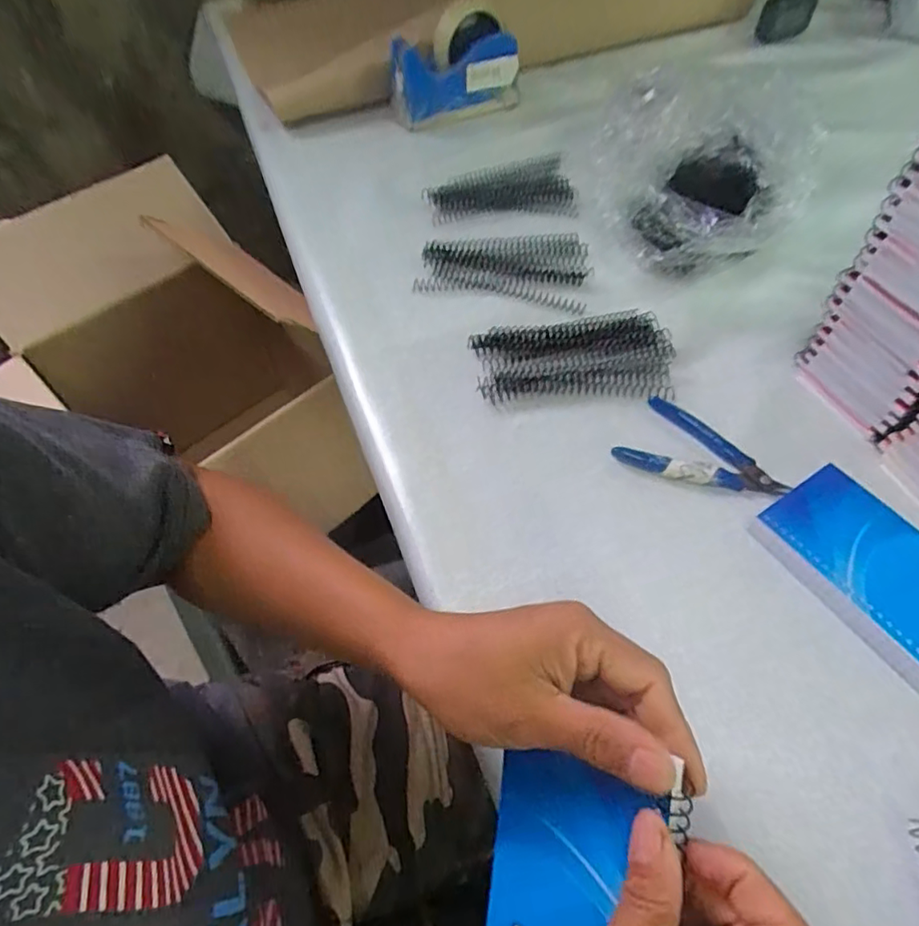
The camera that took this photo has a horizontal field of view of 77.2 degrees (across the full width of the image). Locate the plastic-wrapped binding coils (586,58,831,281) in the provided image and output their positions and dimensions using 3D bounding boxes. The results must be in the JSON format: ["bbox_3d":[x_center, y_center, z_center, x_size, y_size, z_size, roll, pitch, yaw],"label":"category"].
[{"bbox_3d":[0.243,-0.287,0.557,0.177,0.129,0.244,24,58,16],"label":"plastic-wrapped binding coils"}]

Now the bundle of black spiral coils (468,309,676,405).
[{"bbox_3d":[0.097,-0.092,0.493,0.166,0.015,0.087,-5,55,-1],"label":"bundle of black spiral coils"}]

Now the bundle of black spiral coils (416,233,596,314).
[{"bbox_3d":[0.045,-0.194,0.565,0.161,0.019,0.102,7,56,6],"label":"bundle of black spiral coils"}]

